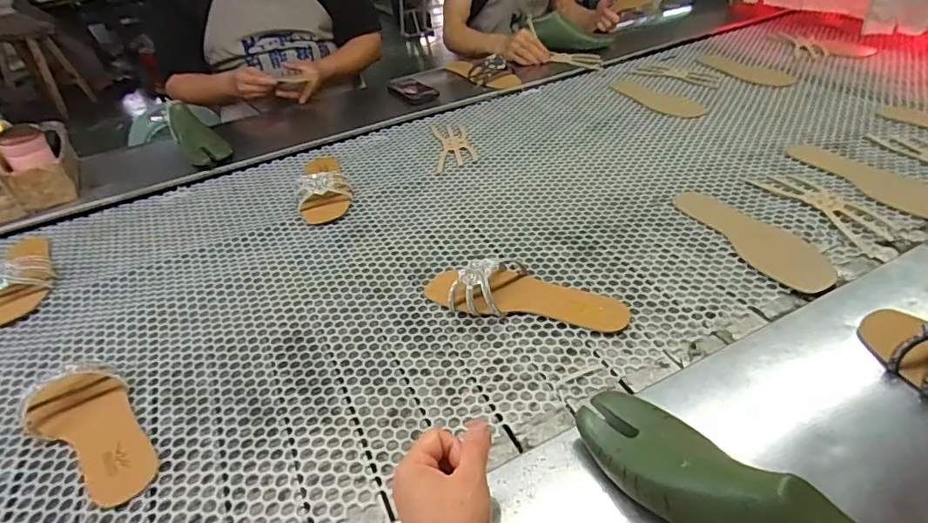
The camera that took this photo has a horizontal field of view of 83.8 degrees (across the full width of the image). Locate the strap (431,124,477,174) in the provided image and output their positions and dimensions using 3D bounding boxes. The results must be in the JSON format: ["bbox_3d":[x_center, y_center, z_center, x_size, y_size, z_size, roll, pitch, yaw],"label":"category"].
[{"bbox_3d":[-0.021,-0.229,1.023,0.079,0.005,0.199,-7,37,0],"label":"strap"}]

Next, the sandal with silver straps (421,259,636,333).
[{"bbox_3d":[0.074,0.026,0.645,0.250,0.049,0.107,10,40,22],"label":"sandal with silver straps"}]

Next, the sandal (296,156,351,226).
[{"bbox_3d":[-0.258,-0.150,0.927,0.090,0.048,0.233,-15,37,-9],"label":"sandal"}]

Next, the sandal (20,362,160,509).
[{"bbox_3d":[-0.383,0.170,0.539,0.195,0.037,0.090,22,46,33],"label":"sandal"}]

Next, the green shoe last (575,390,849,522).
[{"bbox_3d":[0.184,0.162,0.362,0.076,0.087,0.250,-27,42,-26],"label":"green shoe last"}]

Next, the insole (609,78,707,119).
[{"bbox_3d":[0.405,-0.358,1.127,0.072,0.015,0.250,-24,41,-19],"label":"insole"}]

